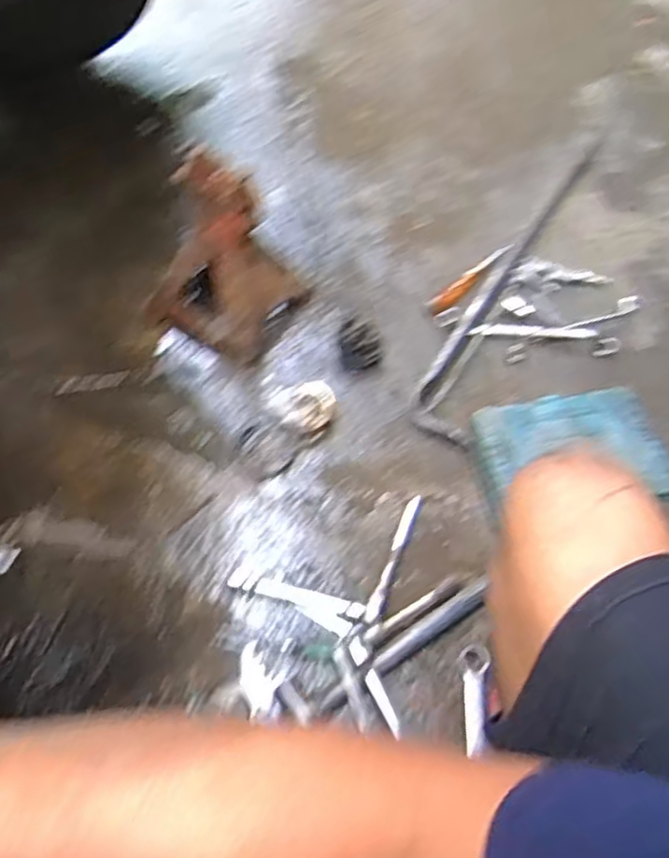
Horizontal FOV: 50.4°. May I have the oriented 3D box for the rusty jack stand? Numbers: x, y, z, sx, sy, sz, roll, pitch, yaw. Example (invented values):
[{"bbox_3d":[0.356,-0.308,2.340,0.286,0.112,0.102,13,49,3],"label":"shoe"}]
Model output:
[{"bbox_3d":[-0.161,-0.251,0.997,0.197,0.245,0.162,24,64,10],"label":"rusty jack stand"}]

